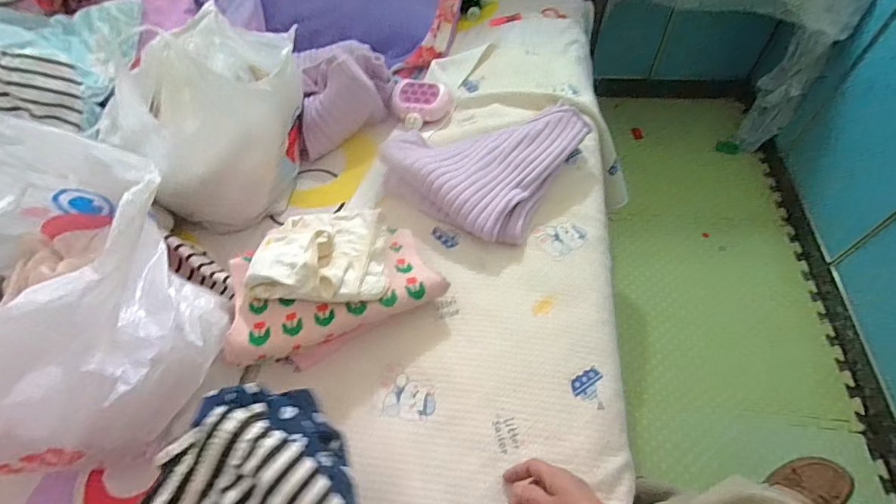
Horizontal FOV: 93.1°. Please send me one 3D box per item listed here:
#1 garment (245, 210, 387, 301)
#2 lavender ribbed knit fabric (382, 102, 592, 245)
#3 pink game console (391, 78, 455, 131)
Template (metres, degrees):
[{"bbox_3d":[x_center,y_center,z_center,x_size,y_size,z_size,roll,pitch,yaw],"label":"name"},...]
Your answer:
[{"bbox_3d":[-0.173,-0.005,0.575,0.169,0.059,0.145,1,56,5],"label":"garment"},{"bbox_3d":[0.055,-0.170,0.741,0.274,0.091,0.290,27,62,21],"label":"lavender ribbed knit fabric"},{"bbox_3d":[-0.053,-0.287,0.837,0.119,0.050,0.101,7,57,9],"label":"pink game console"}]

